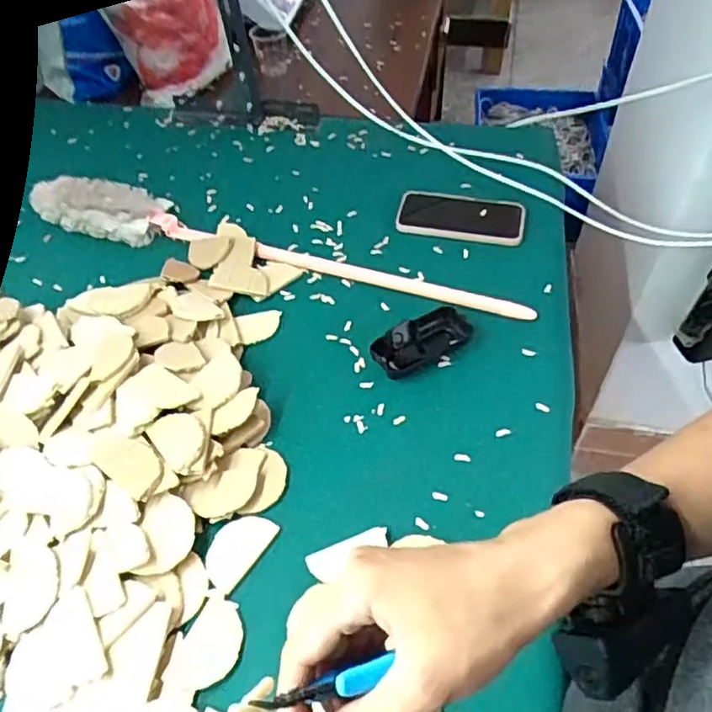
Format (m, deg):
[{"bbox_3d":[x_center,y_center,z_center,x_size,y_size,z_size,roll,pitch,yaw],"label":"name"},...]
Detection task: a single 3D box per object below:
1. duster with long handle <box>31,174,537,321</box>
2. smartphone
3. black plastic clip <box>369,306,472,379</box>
[{"bbox_3d":[-0.117,-0.149,0.767,0.681,0.040,0.077,13,53,13],"label":"duster with long handle"},{"bbox_3d":[0.136,-0.184,0.794,0.161,0.016,0.083,8,52,10],"label":"smartphone"},{"bbox_3d":[0.073,-0.017,0.661,0.108,0.029,0.047,-23,53,-14],"label":"black plastic clip"}]

